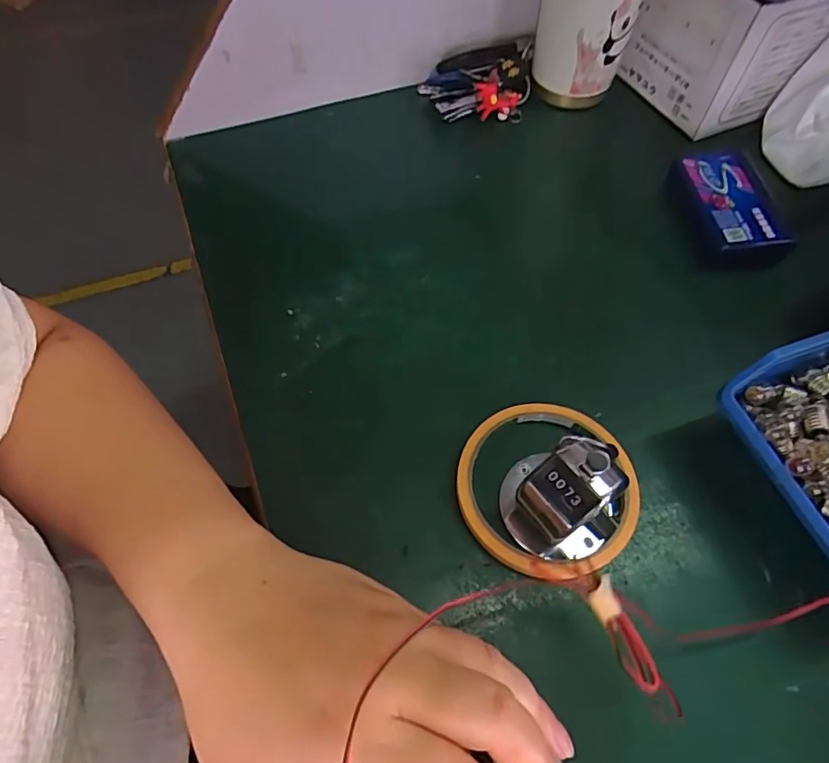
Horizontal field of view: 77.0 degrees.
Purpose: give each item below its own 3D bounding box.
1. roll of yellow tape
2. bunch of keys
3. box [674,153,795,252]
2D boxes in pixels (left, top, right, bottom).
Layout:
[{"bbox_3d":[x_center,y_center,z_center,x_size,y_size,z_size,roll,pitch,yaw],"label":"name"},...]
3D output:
[{"bbox_3d":[0.067,0.053,0.267,0.086,0.015,0.092,0,59,1],"label":"roll of yellow tape"},{"bbox_3d":[0.054,-0.240,0.420,0.094,0.038,0.056,-9,55,-4],"label":"bunch of keys"},{"bbox_3d":[0.212,-0.119,0.357,0.054,0.023,0.084,-2,59,0],"label":"box"}]

